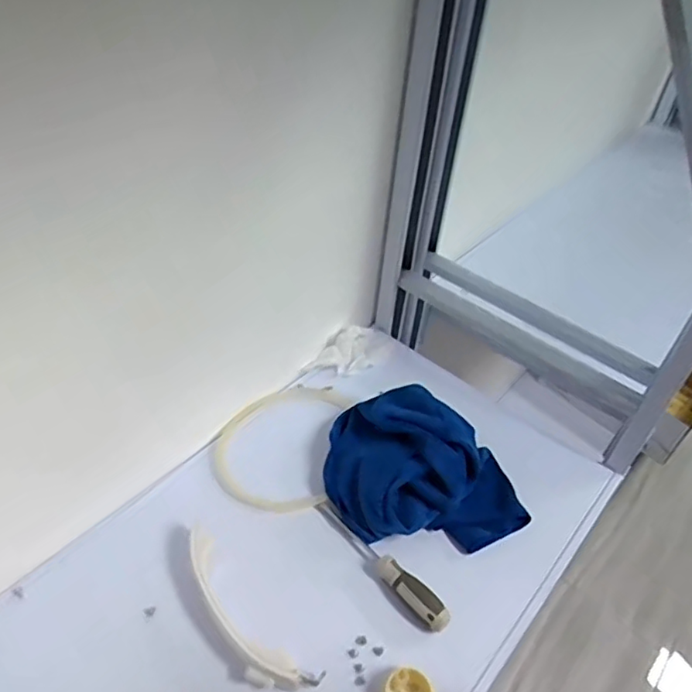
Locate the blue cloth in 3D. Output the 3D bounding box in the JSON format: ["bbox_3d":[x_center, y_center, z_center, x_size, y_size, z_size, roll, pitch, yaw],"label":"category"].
[{"bbox_3d":[0.093,0.135,0.689,0.232,0.090,0.176,9,42,4],"label":"blue cloth"}]

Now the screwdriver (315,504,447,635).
[{"bbox_3d":[0.034,0.226,0.633,0.025,0.025,0.182,-30,53,-33],"label":"screwdriver"}]

